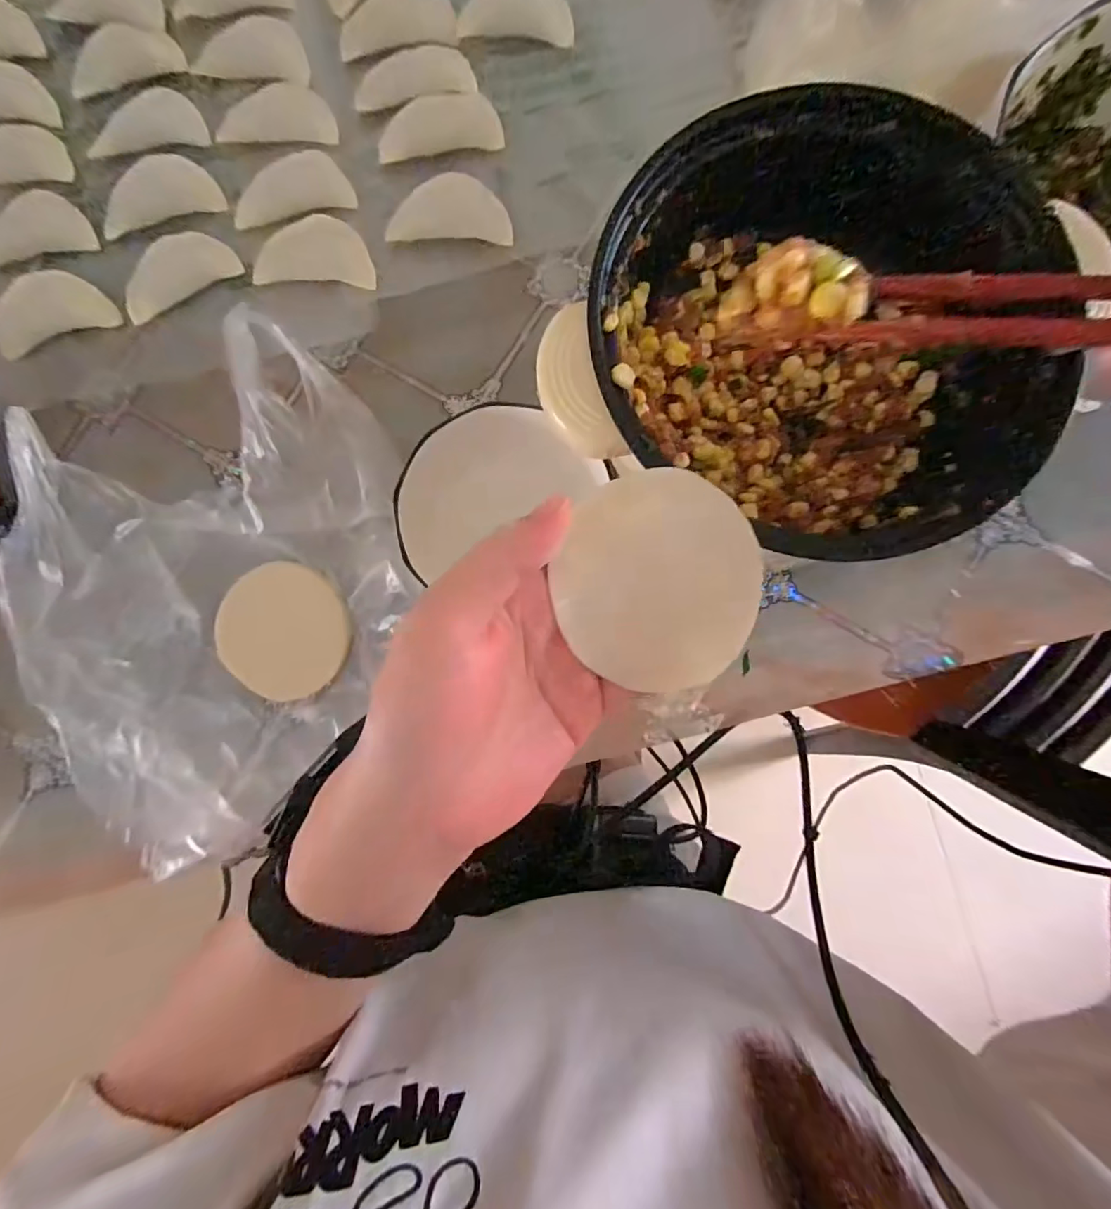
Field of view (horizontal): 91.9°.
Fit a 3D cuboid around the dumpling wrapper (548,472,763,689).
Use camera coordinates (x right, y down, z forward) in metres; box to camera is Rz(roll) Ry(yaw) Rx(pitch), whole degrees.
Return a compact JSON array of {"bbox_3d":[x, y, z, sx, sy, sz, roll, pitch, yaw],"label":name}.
[{"bbox_3d":[0.037,-0.009,0.196,0.071,0.004,0.077,0,88,8],"label":"dumpling wrapper"}]

